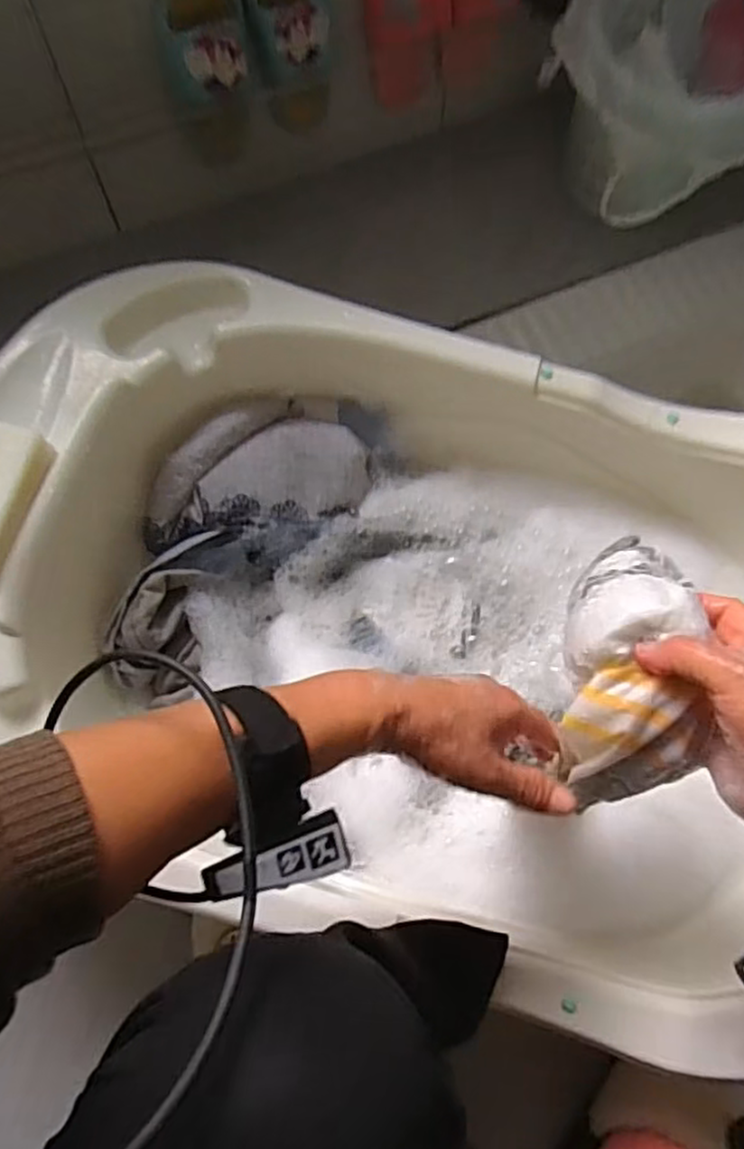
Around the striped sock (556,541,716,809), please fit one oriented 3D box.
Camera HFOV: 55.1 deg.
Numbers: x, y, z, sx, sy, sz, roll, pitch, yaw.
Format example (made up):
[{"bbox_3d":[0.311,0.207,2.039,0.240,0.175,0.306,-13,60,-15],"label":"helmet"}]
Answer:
[{"bbox_3d":[0.152,0.060,0.419,0.072,0.070,0.159,3,87,1],"label":"striped sock"}]

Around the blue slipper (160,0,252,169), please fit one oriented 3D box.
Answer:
[{"bbox_3d":[-0.172,-0.526,0.764,0.092,0.209,0.076,-15,73,-5],"label":"blue slipper"}]

